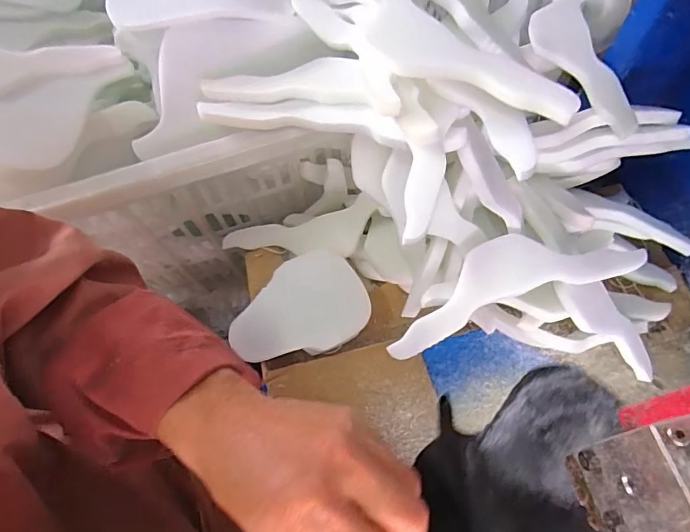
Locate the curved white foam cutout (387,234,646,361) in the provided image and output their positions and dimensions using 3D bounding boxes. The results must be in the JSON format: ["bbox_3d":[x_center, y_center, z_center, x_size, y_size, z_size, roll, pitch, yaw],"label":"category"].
[{"bbox_3d":[0.144,0.012,0.424,0.234,0.025,0.066,-23,65,4],"label":"curved white foam cutout"}]

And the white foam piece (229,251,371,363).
[{"bbox_3d":[-0.050,0.045,0.482,0.139,0.029,0.099,-22,65,-11],"label":"white foam piece"}]

